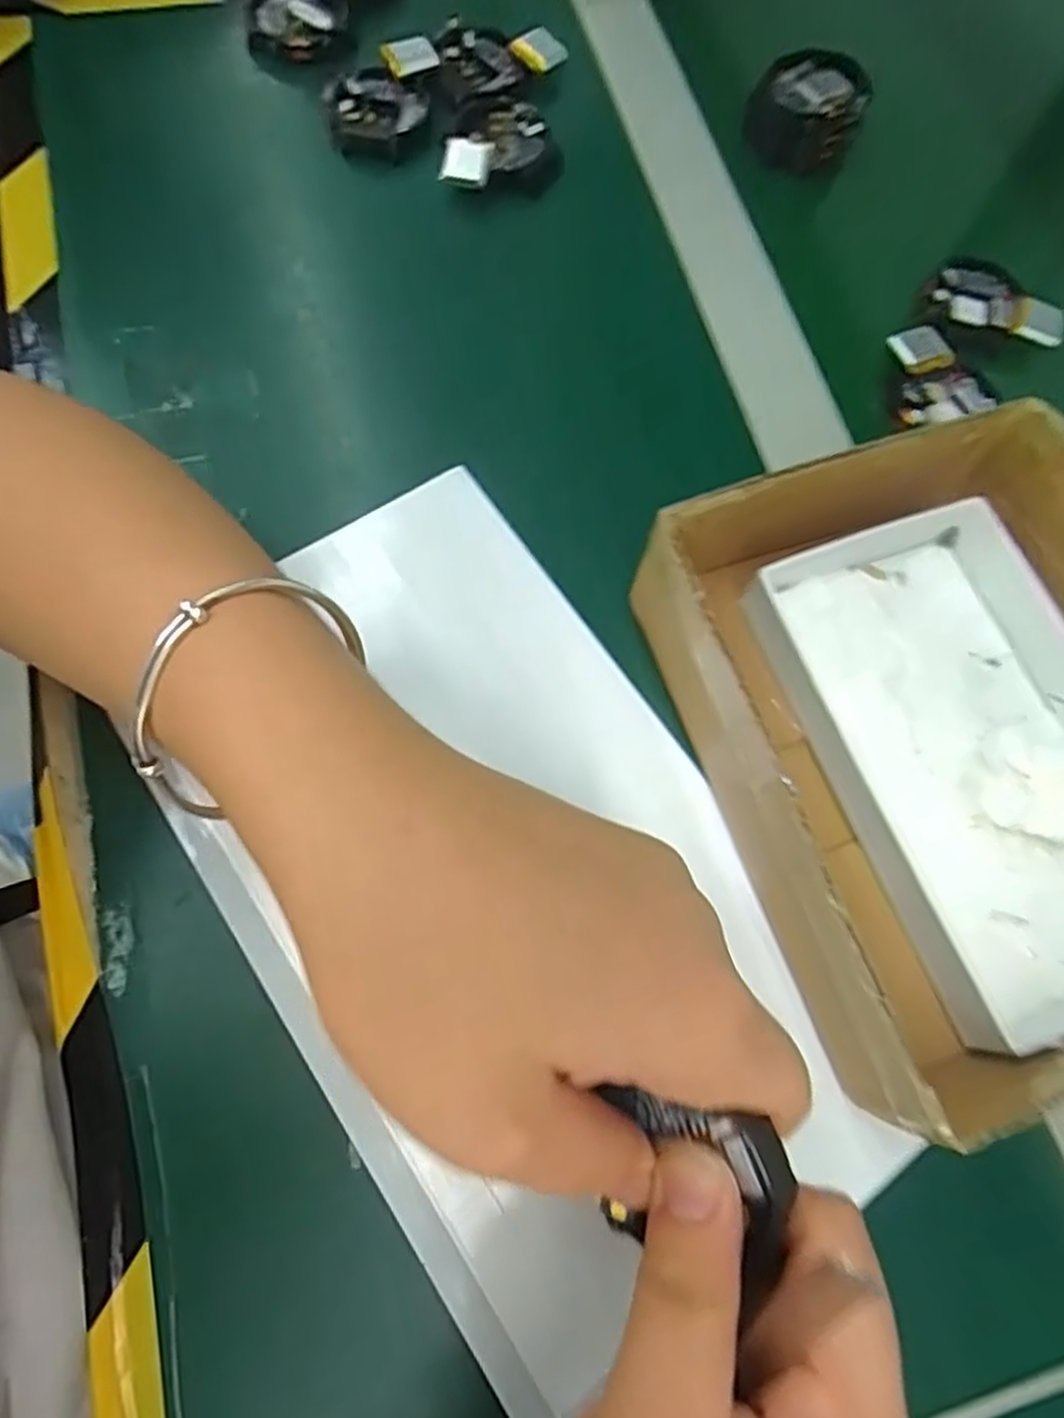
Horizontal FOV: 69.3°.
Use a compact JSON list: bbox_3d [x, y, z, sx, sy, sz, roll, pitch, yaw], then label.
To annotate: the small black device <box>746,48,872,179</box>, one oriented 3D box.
[{"bbox_3d":[0.140,-0.306,0.394,0.054,0.029,0.049,27,71,5],"label":"small black device"}]

